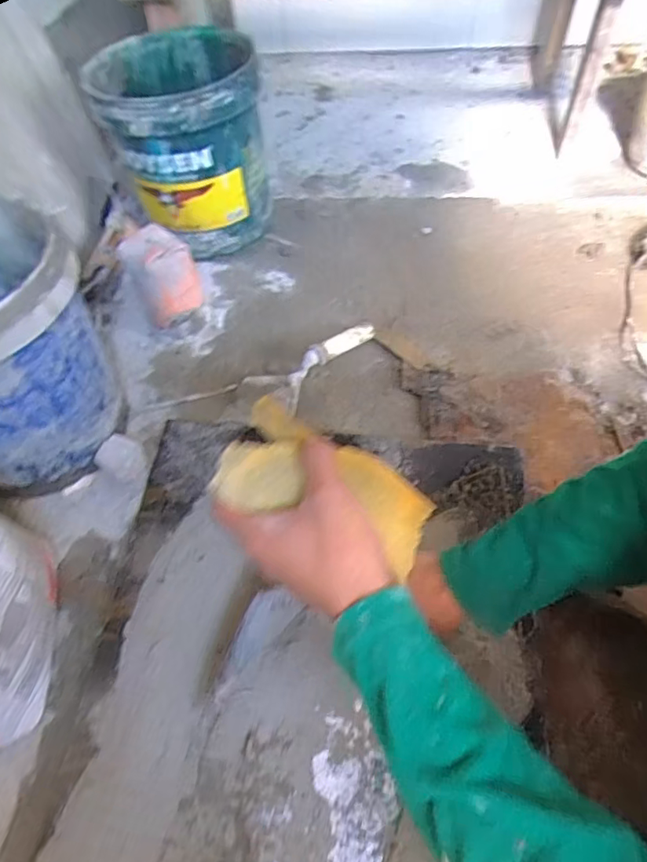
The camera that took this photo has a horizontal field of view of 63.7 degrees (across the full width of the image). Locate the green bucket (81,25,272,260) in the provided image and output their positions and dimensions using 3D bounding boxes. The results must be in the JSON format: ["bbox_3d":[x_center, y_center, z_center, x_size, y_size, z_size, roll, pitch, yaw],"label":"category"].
[{"bbox_3d":[-0.247,-0.521,0.971,0.253,0.333,0.265,-2,55,3],"label":"green bucket"}]

